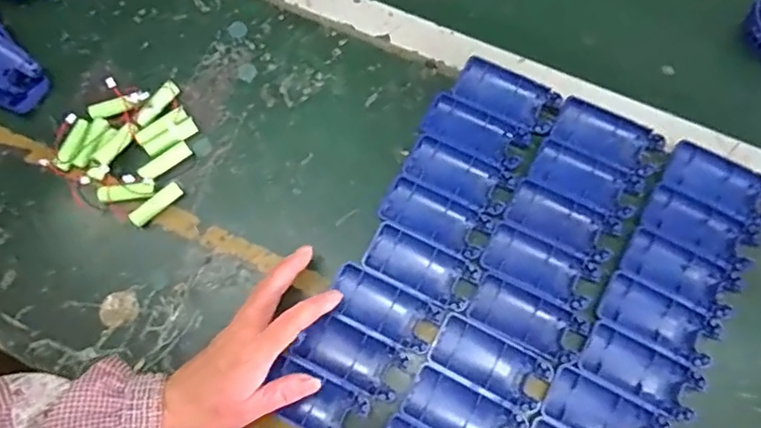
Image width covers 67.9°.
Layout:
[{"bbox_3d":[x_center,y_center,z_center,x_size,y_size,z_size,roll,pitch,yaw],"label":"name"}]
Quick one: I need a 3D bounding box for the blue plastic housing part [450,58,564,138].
[{"bbox_3d":[0.117,-0.110,0.523,0.093,0.010,0.043,29,76,9],"label":"blue plastic housing part"}]

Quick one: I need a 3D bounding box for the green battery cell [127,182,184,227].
[{"bbox_3d":[-0.202,-0.008,0.508,0.049,0.014,0.015,-37,76,-9],"label":"green battery cell"}]

